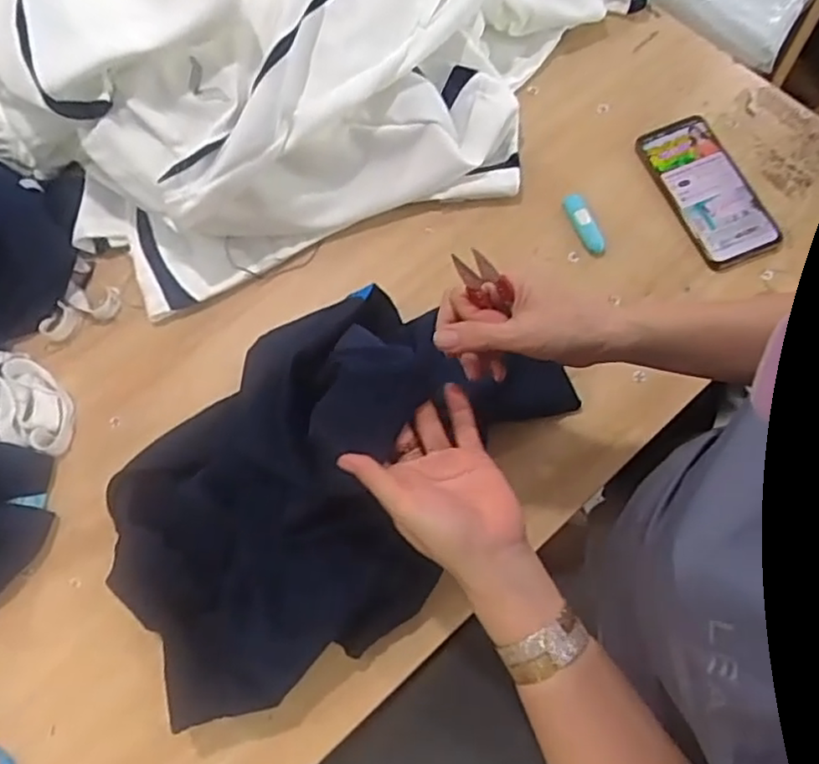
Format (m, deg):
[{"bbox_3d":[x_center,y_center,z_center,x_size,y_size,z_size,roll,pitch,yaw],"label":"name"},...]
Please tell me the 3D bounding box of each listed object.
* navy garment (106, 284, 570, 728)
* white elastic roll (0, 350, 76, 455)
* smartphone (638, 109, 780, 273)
[{"bbox_3d":[-0.091,0.067,0.500,0.327,0.157,0.253,-41,74,-11],"label":"navy garment"},{"bbox_3d":[-0.364,0.016,0.625,0.101,0.036,0.082,12,71,6],"label":"white elastic roll"},{"bbox_3d":[0.300,-0.195,0.675,0.078,0.017,0.166,-22,71,-5],"label":"smartphone"}]

